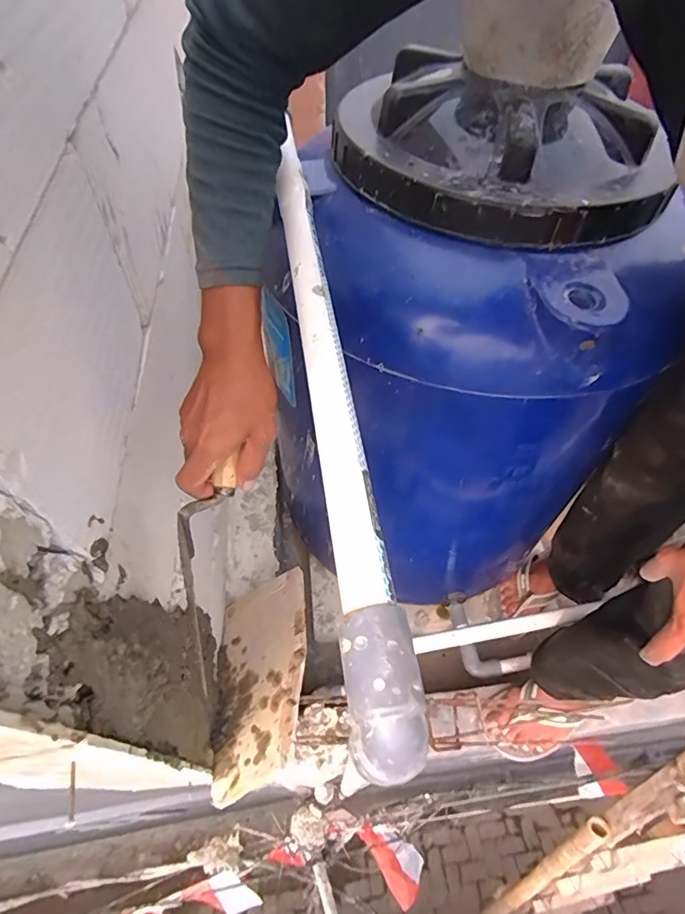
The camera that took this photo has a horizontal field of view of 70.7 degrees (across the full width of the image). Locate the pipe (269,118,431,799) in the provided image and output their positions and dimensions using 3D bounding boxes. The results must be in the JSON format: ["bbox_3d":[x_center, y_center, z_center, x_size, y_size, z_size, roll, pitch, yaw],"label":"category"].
[{"bbox_3d":[-0.013,-0.068,0.322,0.032,0.041,0.474,-7,55,-5],"label":"pipe"}]

